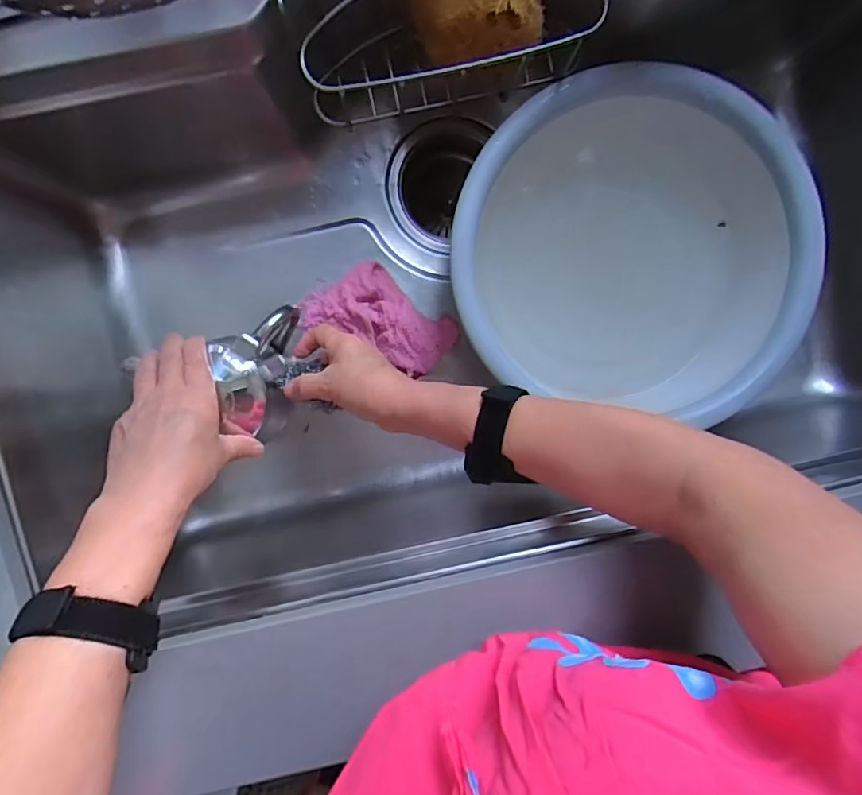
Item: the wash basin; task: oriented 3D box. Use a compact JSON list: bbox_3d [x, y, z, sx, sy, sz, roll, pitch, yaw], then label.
[{"bbox_3d":[0.182,-0.149,0.532,0.317,0.148,0.298,0,95,-2],"label":"wash basin"}]

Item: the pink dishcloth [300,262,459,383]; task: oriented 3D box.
[{"bbox_3d":[-0.052,-0.082,0.549,0.147,0.049,0.085,32,93,-4],"label":"pink dishcloth"}]

